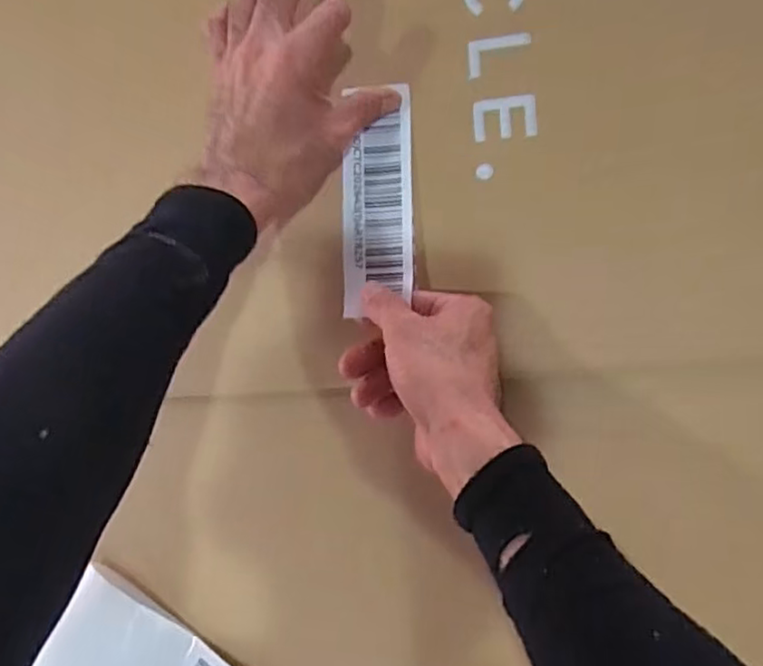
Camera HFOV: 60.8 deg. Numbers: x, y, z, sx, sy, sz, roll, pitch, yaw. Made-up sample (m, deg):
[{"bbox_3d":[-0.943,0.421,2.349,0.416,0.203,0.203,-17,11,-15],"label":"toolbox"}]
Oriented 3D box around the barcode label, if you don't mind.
[{"bbox_3d":[-0.002,-0.085,0.419,0.045,0.005,0.144,-1,84,9],"label":"barcode label"}]

